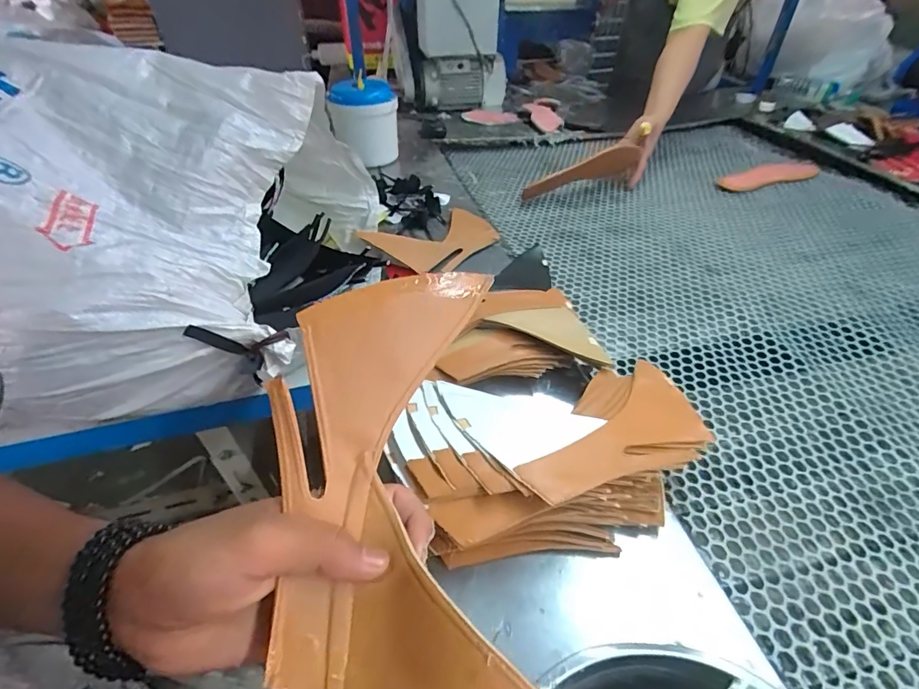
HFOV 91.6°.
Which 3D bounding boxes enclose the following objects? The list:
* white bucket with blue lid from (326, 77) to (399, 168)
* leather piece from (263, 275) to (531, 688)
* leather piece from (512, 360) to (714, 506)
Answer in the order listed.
[{"bbox_3d":[-0.189,-0.439,0.894,0.128,0.140,0.109,-12,45,-12],"label":"white bucket with blue lid"},{"bbox_3d":[-0.033,0.064,0.229,0.115,0.036,0.227,-5,66,-4],"label":"leather piece"},{"bbox_3d":[0.144,0.076,0.371,0.090,0.031,0.210,34,53,31],"label":"leather piece"}]

